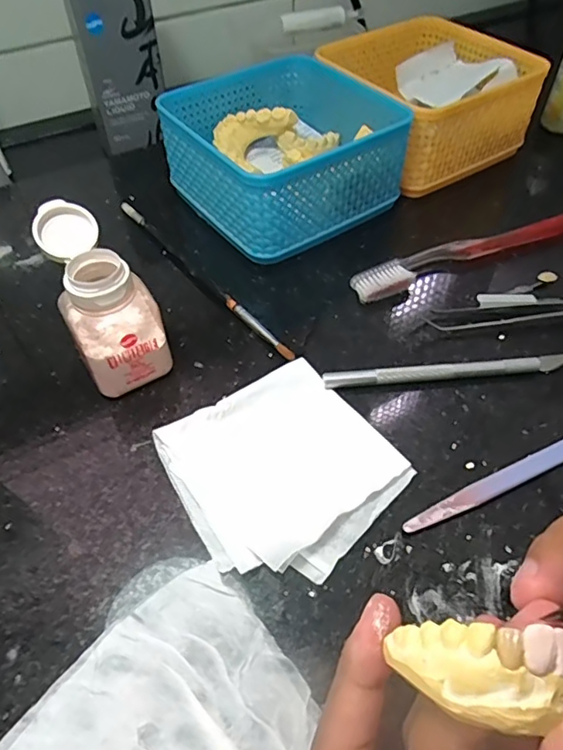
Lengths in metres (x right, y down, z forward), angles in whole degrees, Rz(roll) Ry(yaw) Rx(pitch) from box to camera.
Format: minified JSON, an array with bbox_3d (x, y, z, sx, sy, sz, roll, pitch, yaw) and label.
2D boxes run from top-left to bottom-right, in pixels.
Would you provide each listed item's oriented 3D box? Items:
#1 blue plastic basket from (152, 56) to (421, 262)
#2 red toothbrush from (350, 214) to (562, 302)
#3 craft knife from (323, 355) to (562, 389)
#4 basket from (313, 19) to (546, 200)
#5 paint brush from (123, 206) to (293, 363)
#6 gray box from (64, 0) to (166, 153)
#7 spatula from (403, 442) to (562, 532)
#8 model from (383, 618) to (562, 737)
[{"bbox_3d":[0.002,-0.155,0.371,0.131,0.063,0.130,-31,57,-22],"label":"blue plastic basket"},{"bbox_3d":[0.127,-0.083,0.345,0.181,0.014,0.023,-20,54,-15],"label":"red toothbrush"},{"bbox_3d":[0.091,-0.002,0.283,0.136,0.008,0.008,-4,51,-3],"label":"craft knife"},{"bbox_3d":[0.112,-0.215,0.417,0.128,0.061,0.136,-23,55,-17],"label":"basket"},{"bbox_3d":[-0.054,-0.063,0.336,0.008,0.006,0.185,-33,58,-23],"label":"paint brush"},{"bbox_3d":[-0.124,-0.242,0.409,0.057,0.119,0.048,-18,53,-13],"label":"gray box"},{"bbox_3d":[0.114,0.044,0.249,0.132,0.005,0.009,-21,54,-15],"label":"spatula"},{"bbox_3d":[0.051,0.075,0.134,0.047,0.016,0.022,-3,49,20],"label":"model"}]

